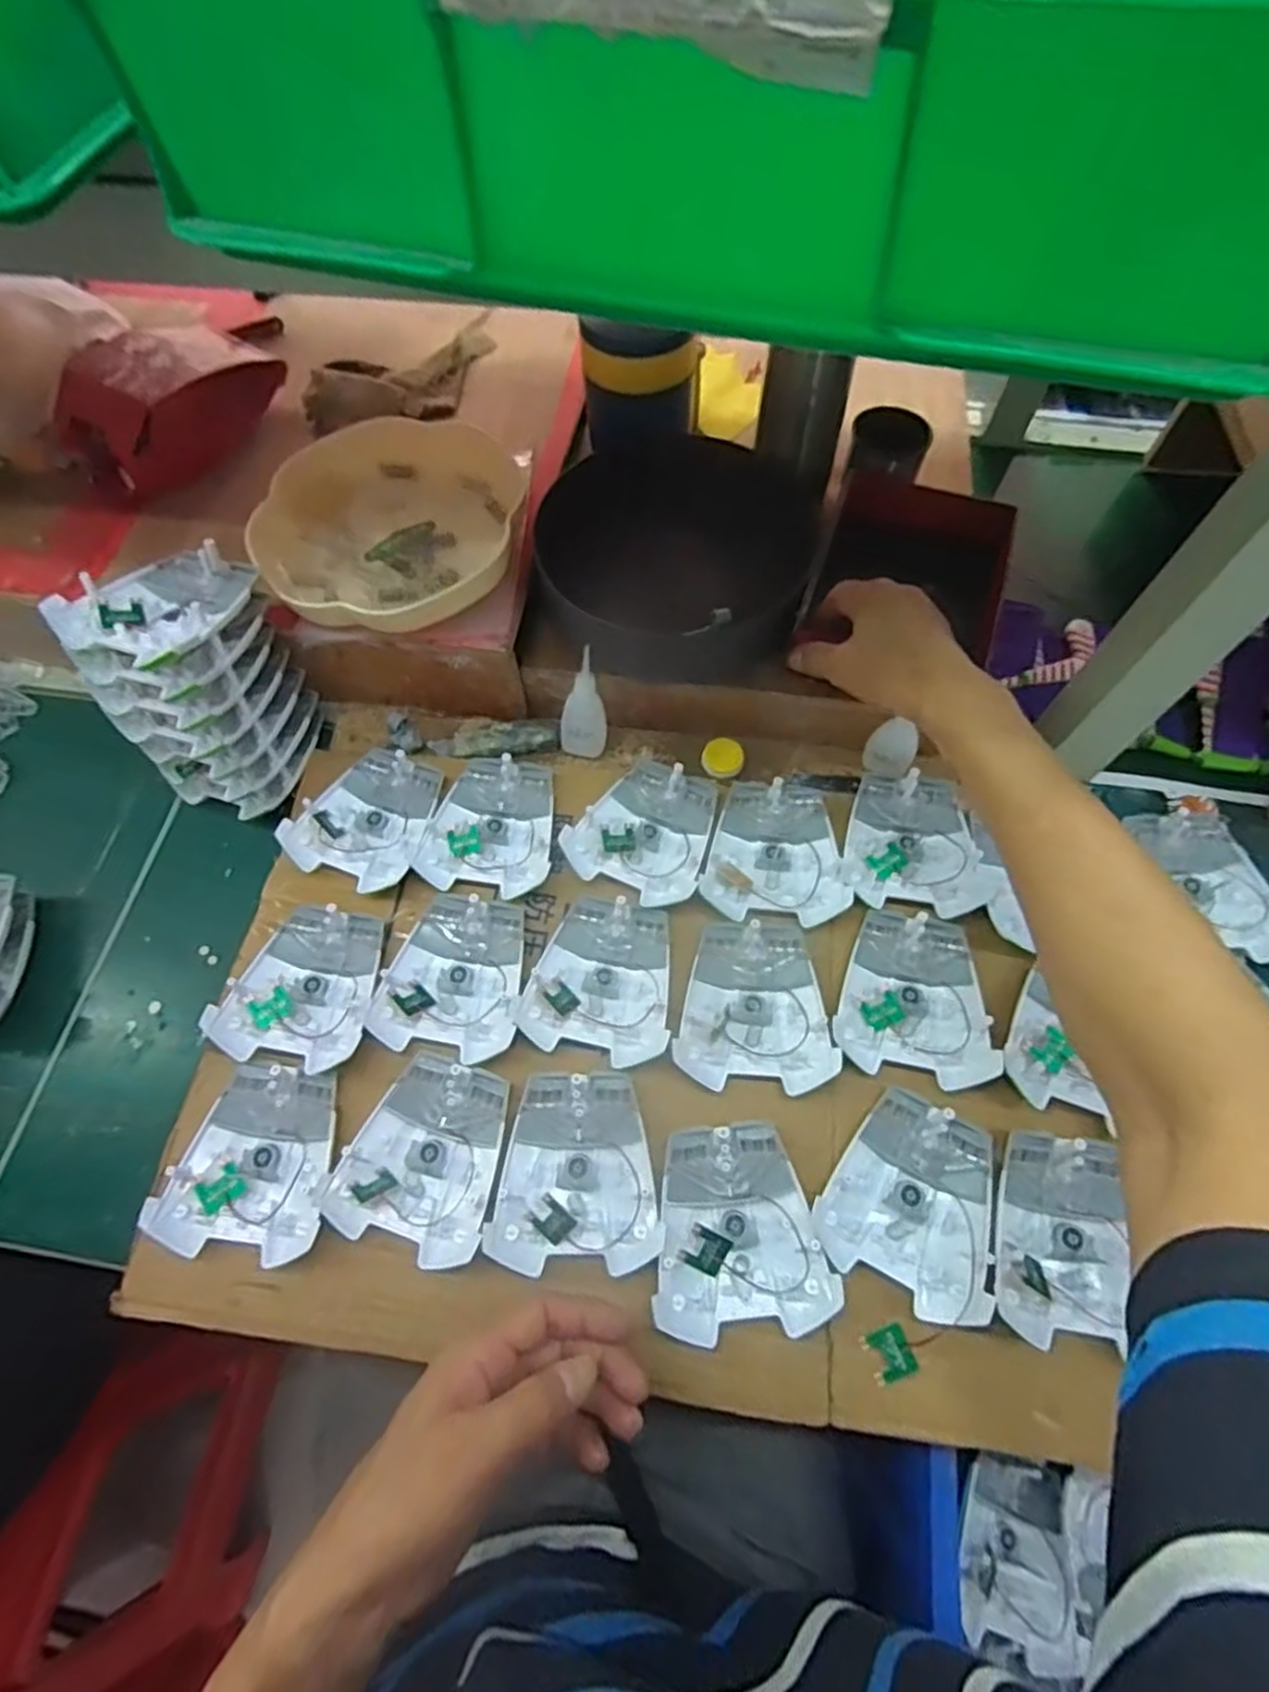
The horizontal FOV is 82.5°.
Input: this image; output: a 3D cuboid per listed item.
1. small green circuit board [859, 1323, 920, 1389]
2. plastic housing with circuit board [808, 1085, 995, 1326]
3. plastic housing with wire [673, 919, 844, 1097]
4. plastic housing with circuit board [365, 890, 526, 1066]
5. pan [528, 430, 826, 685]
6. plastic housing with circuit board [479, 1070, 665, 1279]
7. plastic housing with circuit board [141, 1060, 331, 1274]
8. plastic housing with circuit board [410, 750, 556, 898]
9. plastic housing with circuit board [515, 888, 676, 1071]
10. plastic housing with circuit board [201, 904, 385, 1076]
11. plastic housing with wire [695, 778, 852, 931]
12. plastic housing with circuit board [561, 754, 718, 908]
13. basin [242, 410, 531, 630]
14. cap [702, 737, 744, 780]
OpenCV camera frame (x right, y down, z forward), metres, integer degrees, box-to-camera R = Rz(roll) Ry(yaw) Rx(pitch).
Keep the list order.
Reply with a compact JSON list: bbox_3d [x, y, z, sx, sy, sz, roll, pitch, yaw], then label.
[{"bbox_3d":[0.142,0.283,0.402,0.025,0.004,0.025,-20,67,-8],"label":"small green circuit board"},{"bbox_3d":[0.167,0.205,0.424,0.094,0.016,0.108,27,69,13],"label":"plastic housing with circuit board"},{"bbox_3d":[0.080,0.103,0.478,0.096,0.012,0.108,3,66,3],"label":"plastic housing with wire"},{"bbox_3d":[-0.120,0.086,0.491,0.093,0.013,0.108,10,66,6],"label":"plastic housing with circuit board"},{"bbox_3d":[0.028,-0.227,0.583,0.211,0.071,0.220,0,65,1],"label":"pan"},{"bbox_3d":[-0.036,0.194,0.437,0.096,0.015,0.108,0,65,1],"label":"plastic housing with circuit board"},{"bbox_3d":[-0.231,0.191,0.444,0.094,0.020,0.107,9,66,5],"label":"plastic housing with circuit board"},{"bbox_3d":[-0.103,-0.016,0.542,0.092,0.017,0.109,14,66,7],"label":"plastic housing with circuit board"},{"bbox_3d":[-0.018,0.088,0.490,0.093,0.019,0.108,15,67,8],"label":"plastic housing with circuit board"},{"bbox_3d":[-0.220,0.093,0.487,0.095,0.019,0.107,12,66,6],"label":"plastic housing with circuit board"},{"bbox_3d":[0.107,0.005,0.520,0.098,0.014,0.106,17,67,9],"label":"plastic housing with wire"},{"bbox_3d":[0.011,-0.015,0.534,0.096,0.017,0.110,24,68,12],"label":"plastic housing with circuit board"},{"bbox_3d":[-0.183,-0.245,0.558,0.190,0.046,0.190,0,65,1],"label":"basin"},{"bbox_3d":[0.070,-0.069,0.568,0.031,0.012,0.030,0,65,1],"label":"cap"}]

